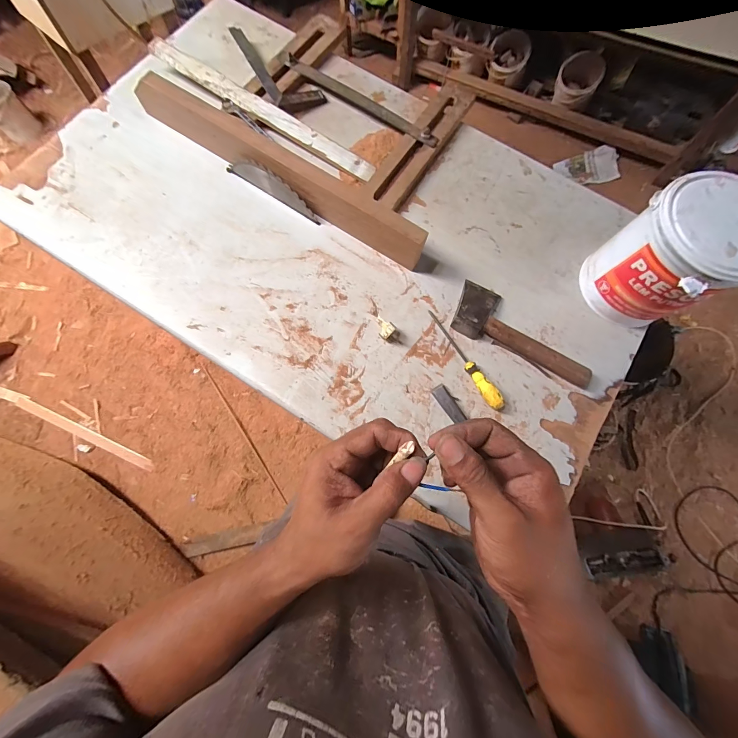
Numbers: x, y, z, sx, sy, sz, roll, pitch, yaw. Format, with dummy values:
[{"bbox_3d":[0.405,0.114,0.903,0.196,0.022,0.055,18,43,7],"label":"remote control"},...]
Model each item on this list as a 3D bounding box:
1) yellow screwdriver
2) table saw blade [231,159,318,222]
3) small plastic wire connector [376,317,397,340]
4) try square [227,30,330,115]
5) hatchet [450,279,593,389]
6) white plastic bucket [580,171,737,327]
[{"bbox_3d":[0.174,-0.017,0.619,0.024,0.025,0.217,-32,76,-8],"label":"yellow screwdriver"},{"bbox_3d":[-0.189,-0.357,0.651,0.190,0.066,0.009,33,77,4],"label":"table saw blade"},{"bbox_3d":[0.026,-0.075,0.624,0.043,0.027,0.030,44,80,10],"label":"small plastic wire connector"},{"bbox_3d":[-0.192,-0.649,0.726,0.110,0.024,0.260,-29,76,-7],"label":"try square"},{"bbox_3d":[0.293,-0.070,0.627,0.272,0.035,0.113,24,76,7],"label":"hatchet"},{"bbox_3d":[0.503,-0.178,0.571,0.157,0.209,0.162,0,74,1],"label":"white plastic bucket"}]

